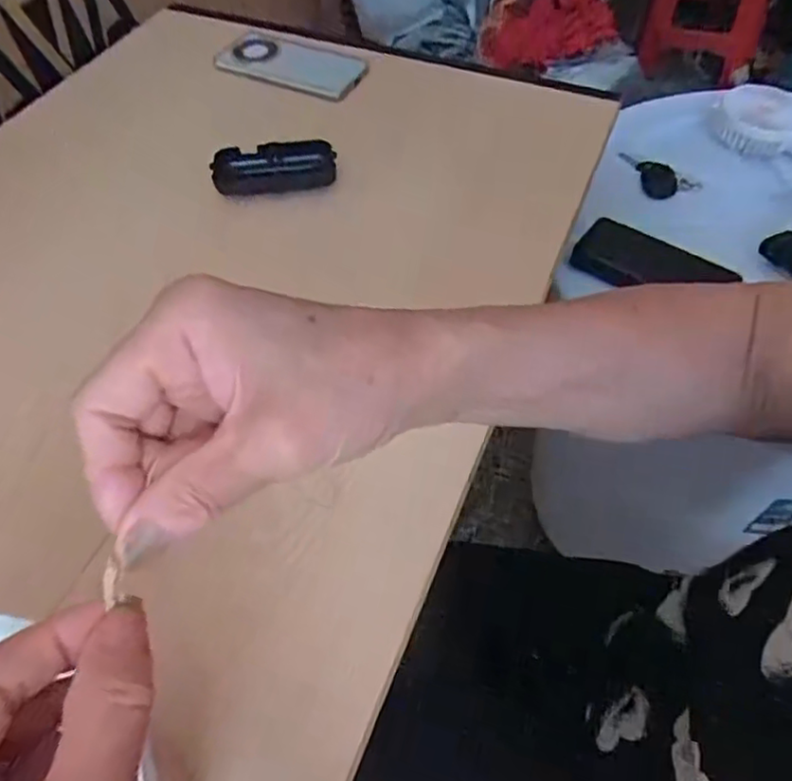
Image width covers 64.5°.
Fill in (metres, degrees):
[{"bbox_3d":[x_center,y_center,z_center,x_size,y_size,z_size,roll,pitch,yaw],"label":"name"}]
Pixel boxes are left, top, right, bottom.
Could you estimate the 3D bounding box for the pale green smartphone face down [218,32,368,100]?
[{"bbox_3d":[-0.118,-0.368,0.708,0.167,0.016,0.072,20,57,17],"label":"pale green smartphone face down"}]

